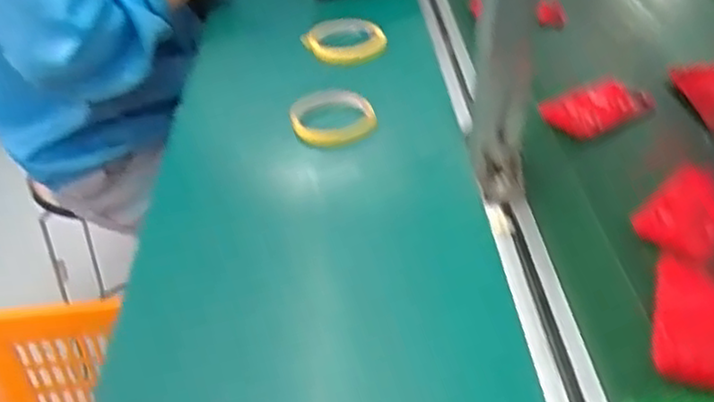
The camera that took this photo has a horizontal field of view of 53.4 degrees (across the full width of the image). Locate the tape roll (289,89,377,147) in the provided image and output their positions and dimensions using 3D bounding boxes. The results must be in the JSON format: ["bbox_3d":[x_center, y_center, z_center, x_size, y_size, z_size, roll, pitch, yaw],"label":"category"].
[{"bbox_3d":[-0.029,-0.091,0.767,0.084,0.024,0.100,-9,39,-9],"label":"tape roll"}]

